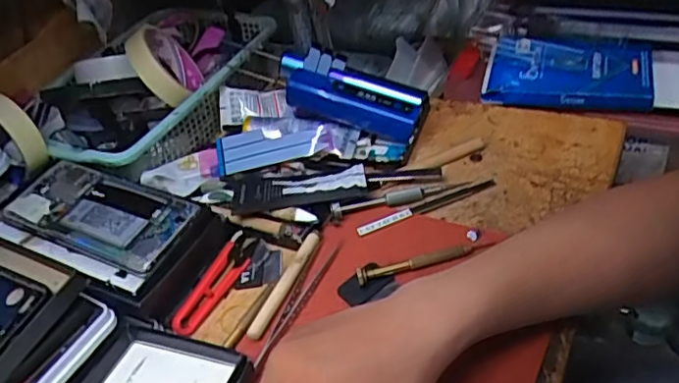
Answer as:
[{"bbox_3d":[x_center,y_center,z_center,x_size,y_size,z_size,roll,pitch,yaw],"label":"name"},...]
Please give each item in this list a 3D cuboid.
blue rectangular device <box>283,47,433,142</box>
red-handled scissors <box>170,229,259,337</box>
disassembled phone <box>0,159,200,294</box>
[{"bbox_3d":[0.011,-0.097,0.601,0.150,0.049,0.055,21,50,-1],"label":"blue rectangular device"},{"bbox_3d":[-0.101,0.073,0.501,0.021,0.023,0.098,18,50,30],"label":"red-handled scissors"},{"bbox_3d":[-0.204,0.023,0.509,0.161,0.014,0.088,18,62,19],"label":"disassembled phone"}]

